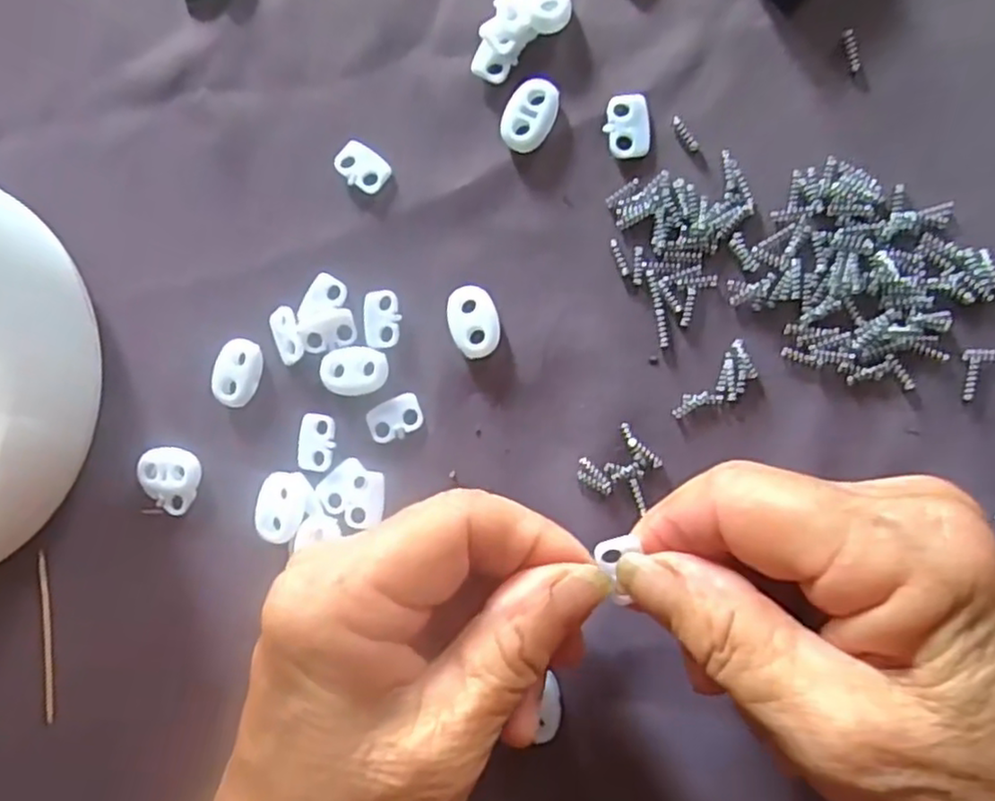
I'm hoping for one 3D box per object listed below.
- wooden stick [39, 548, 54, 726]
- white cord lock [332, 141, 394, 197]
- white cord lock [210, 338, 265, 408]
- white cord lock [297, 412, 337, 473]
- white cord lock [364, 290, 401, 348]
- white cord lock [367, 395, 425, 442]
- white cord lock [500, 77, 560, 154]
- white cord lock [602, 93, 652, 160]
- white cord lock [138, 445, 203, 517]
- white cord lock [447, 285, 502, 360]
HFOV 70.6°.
[{"bbox_3d":[-0.160,0.084,0.246,0.004,0.004,0.059,-3,87,9],"label":"wooden stick"},{"bbox_3d":[-0.045,-0.077,0.231,0.019,0.004,0.013,36,94,9],"label":"white cord lock"},{"bbox_3d":[-0.087,-0.009,0.236,0.014,0.005,0.022,14,90,10],"label":"white cord lock"},{"bbox_3d":[-0.060,0.014,0.231,0.012,0.004,0.019,9,89,10],"label":"white cord lock"},{"bbox_3d":[-0.038,-0.027,0.228,0.012,0.004,0.019,-2,88,9],"label":"white cord lock"},{"bbox_3d":[-0.034,0.006,0.226,0.019,0.004,0.013,-22,84,8],"label":"white cord lock"},{"bbox_3d":[0.010,-0.089,0.221,0.015,0.006,0.023,26,92,10],"label":"white cord lock"},{"bbox_3d":[0.040,-0.084,0.215,0.013,0.004,0.019,-4,87,9],"label":"white cord lock"},{"bbox_3d":[-0.112,0.027,0.239,0.019,0.008,0.021,17,91,10],"label":"white cord lock"},{"bbox_3d":[-0.007,-0.025,0.222,0.015,0.005,0.023,-20,85,8],"label":"white cord lock"}]

